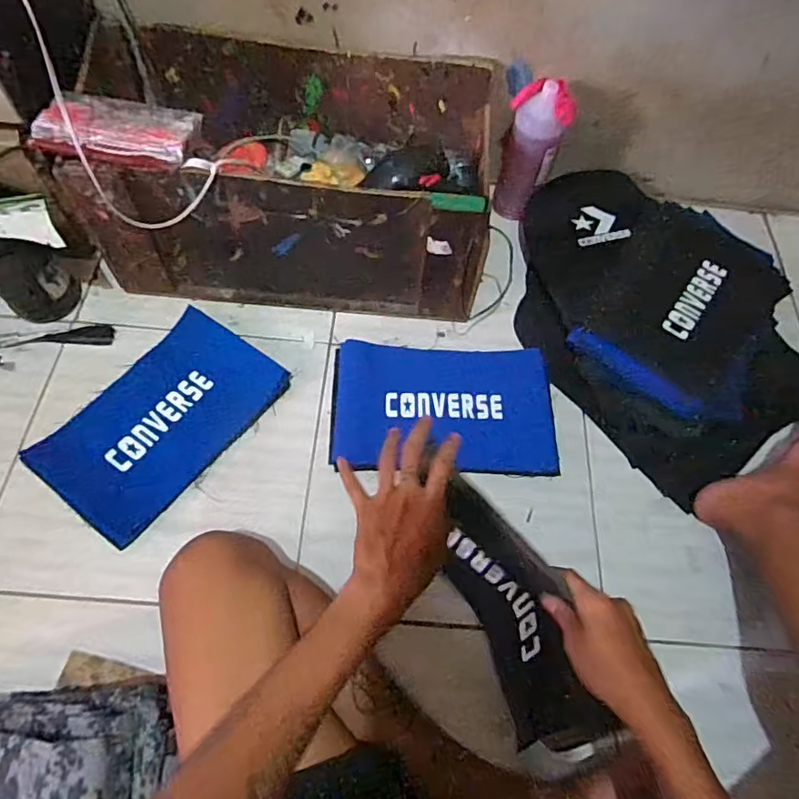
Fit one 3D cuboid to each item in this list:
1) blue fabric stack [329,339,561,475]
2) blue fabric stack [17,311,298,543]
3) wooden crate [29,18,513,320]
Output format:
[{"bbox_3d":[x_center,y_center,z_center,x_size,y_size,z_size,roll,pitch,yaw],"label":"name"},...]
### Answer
[{"bbox_3d":[0.067,0.007,0.813,0.325,0.030,0.207,1,63,-3],"label":"blue fabric stack"},{"bbox_3d":[-0.325,0.024,0.753,0.178,0.042,0.307,33,66,13],"label":"blue fabric stack"},{"bbox_3d":[-0.153,-0.354,0.845,0.592,0.205,0.349,6,63,0],"label":"wooden crate"}]

